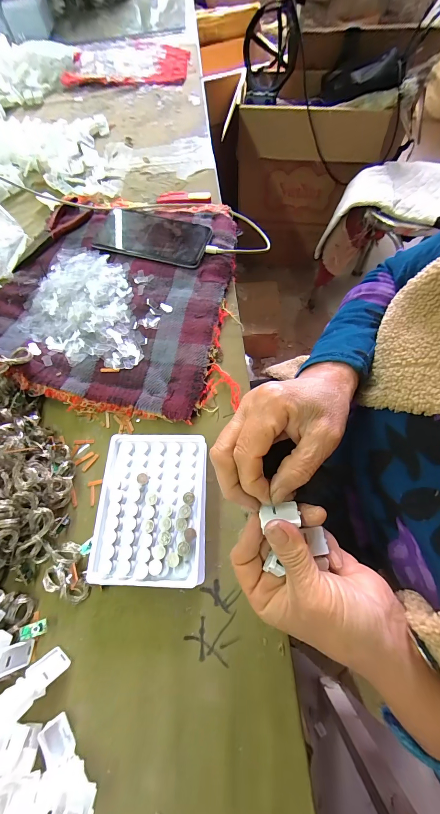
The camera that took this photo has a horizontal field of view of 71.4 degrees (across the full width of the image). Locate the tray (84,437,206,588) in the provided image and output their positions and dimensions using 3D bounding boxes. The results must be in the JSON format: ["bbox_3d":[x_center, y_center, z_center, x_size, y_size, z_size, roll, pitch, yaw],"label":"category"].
[{"bbox_3d":[-0.063,0.090,0.286,0.098,0.030,0.130,0,66,5],"label":"tray"}]

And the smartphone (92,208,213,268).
[{"bbox_3d":[-0.093,-0.243,0.430,0.158,0.015,0.089,15,68,11],"label":"smartphone"}]

